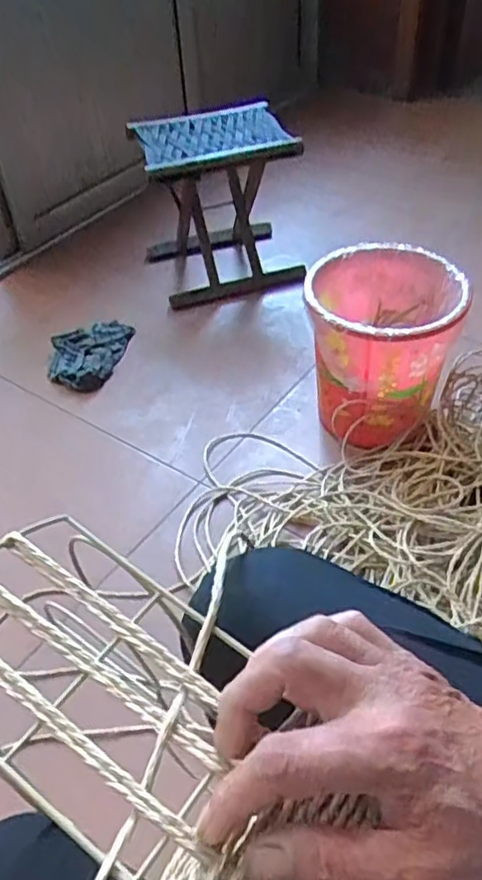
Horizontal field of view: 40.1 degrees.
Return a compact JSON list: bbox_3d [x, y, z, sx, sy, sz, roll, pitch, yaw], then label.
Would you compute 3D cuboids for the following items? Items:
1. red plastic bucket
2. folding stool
[{"bbox_3d":[0.229,-0.153,1.099,0.225,0.261,0.225,-3,45,3],"label":"red plastic bucket"},{"bbox_3d":[-0.048,-0.492,1.406,0.295,0.332,0.245,-16,46,-11],"label":"folding stool"}]

